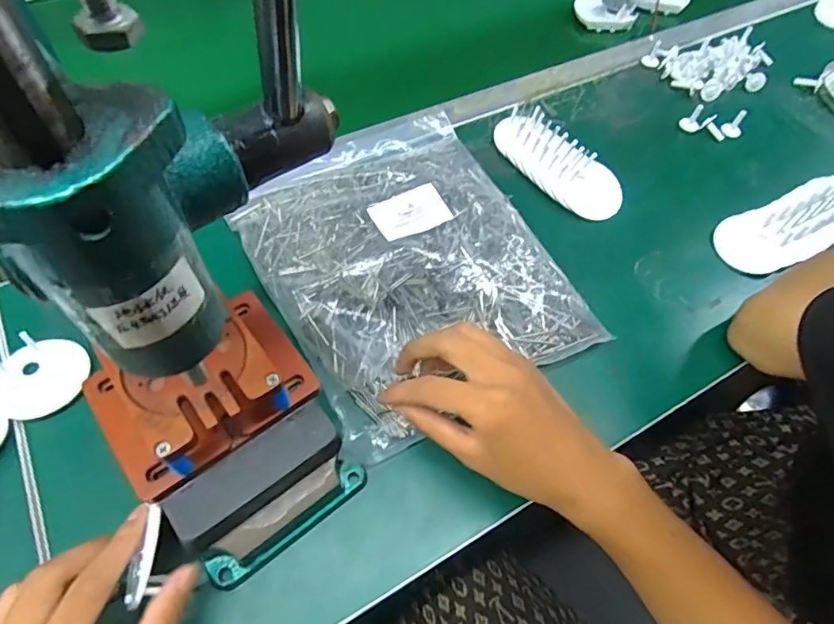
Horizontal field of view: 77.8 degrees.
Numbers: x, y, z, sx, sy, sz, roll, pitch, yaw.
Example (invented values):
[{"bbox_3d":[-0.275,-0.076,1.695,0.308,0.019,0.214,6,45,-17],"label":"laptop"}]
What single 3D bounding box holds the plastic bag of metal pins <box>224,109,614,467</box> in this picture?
[{"bbox_3d":[-0.012,-0.053,0.424,0.218,0.050,0.276,-23,63,-18],"label":"plastic bag of metal pins"}]

